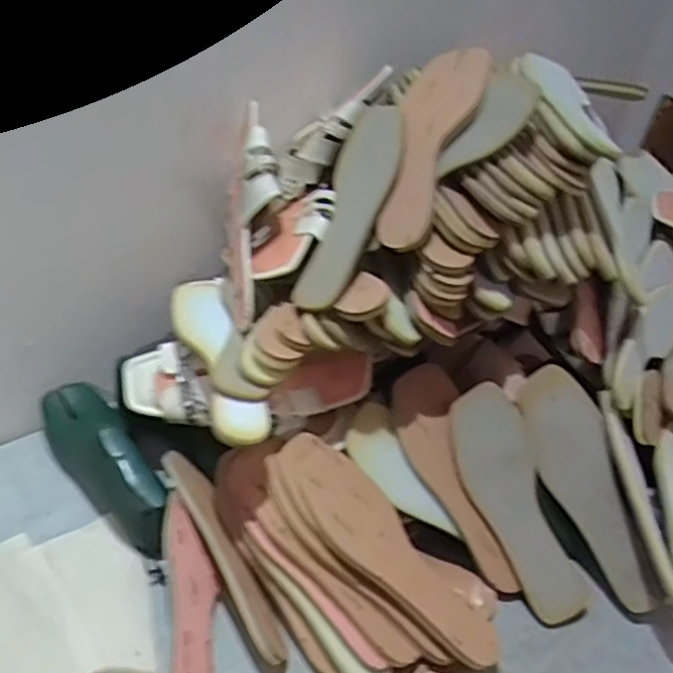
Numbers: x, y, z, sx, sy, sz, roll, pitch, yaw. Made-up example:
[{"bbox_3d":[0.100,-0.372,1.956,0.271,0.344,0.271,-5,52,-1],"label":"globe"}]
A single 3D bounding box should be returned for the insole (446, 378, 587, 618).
[{"bbox_3d":[0.182,0.168,0.652,0.078,0.014,0.236,-19,79,-8],"label":"insole"}]

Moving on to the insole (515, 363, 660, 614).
[{"bbox_3d":[0.263,0.159,0.677,0.075,0.256,0.021,-19,-11,18],"label":"insole"}]

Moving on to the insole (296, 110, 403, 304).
[{"bbox_3d":[0.015,-0.135,0.642,0.075,0.010,0.231,6,71,39],"label":"insole"}]

